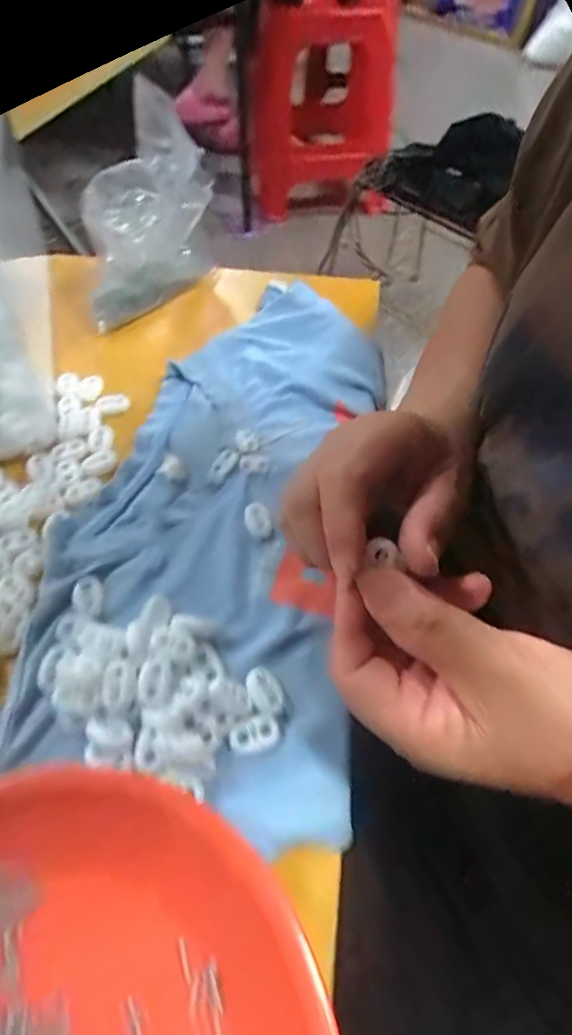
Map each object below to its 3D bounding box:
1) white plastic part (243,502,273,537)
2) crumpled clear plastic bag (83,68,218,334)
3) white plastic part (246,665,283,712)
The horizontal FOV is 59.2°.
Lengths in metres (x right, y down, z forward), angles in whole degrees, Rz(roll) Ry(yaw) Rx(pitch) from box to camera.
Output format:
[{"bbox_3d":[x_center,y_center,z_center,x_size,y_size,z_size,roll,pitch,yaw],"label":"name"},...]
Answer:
[{"bbox_3d":[-0.017,0.001,0.288,0.013,0.010,0.022,-20,58,-13],"label":"white plastic part"},{"bbox_3d":[-0.106,-0.230,0.384,0.060,0.118,0.144,11,57,7],"label":"crumpled clear plastic bag"},{"bbox_3d":[-0.010,0.080,0.235,0.014,0.004,0.020,-24,59,-16],"label":"white plastic part"}]

